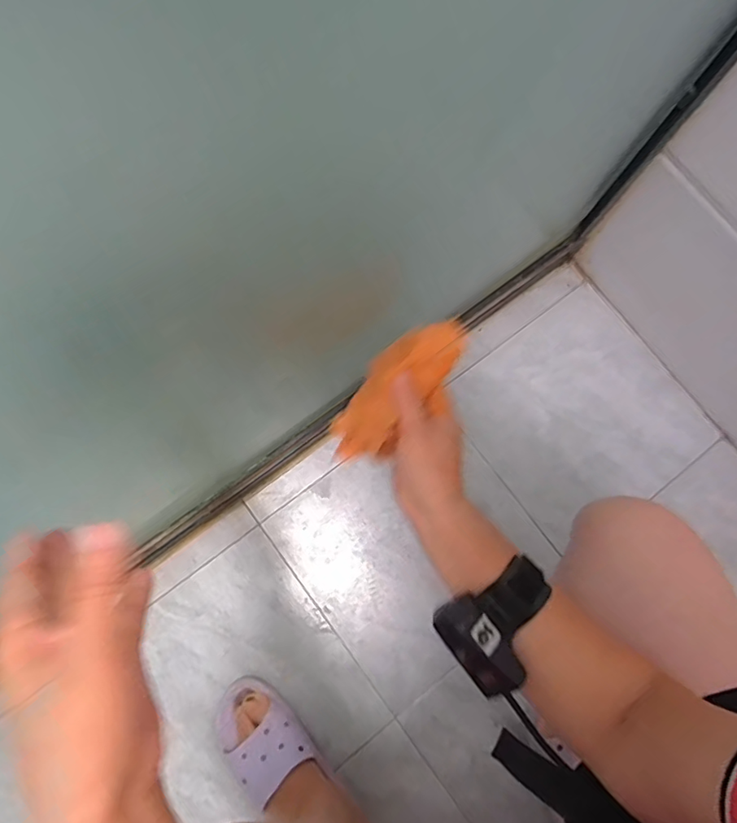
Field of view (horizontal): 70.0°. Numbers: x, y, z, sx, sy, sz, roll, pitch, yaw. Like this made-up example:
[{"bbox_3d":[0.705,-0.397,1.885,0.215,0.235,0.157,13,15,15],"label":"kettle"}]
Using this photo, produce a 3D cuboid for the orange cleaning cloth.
[{"bbox_3d":[0.027,-0.020,0.451,0.079,0.027,0.147,27,79,43],"label":"orange cleaning cloth"}]

